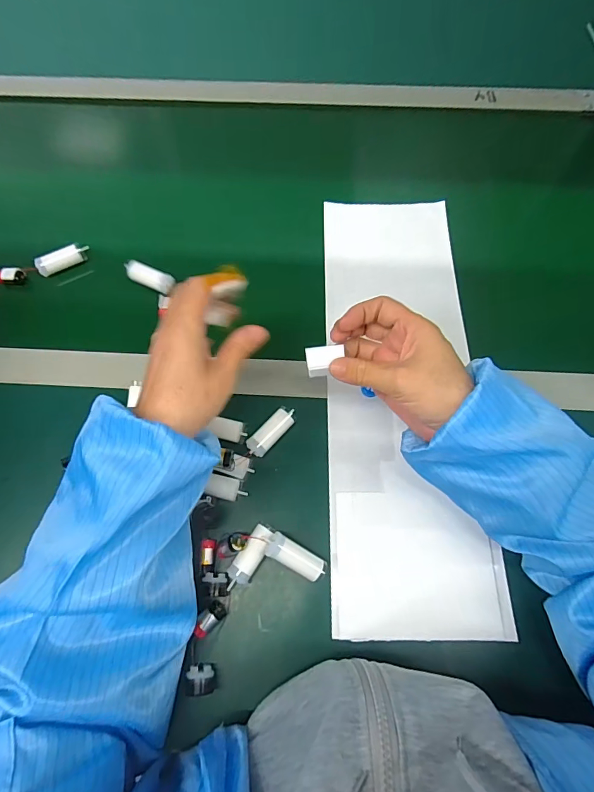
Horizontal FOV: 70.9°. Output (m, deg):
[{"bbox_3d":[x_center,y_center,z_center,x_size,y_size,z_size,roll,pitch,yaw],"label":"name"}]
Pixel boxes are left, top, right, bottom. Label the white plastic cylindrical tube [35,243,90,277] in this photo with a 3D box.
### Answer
[{"bbox_3d":[-0.273,-0.161,0.487,0.059,0.019,0.019,-29,71,-11],"label":"white plastic cylindrical tube"}]

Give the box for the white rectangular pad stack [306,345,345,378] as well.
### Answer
[{"bbox_3d":[0.021,-0.028,0.334,0.027,0.017,0.018,-4,68,-1],"label":"white rectangular pad stack"}]

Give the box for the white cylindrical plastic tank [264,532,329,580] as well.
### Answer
[{"bbox_3d":[0.001,0.137,0.351,0.056,0.016,0.020,33,71,-7],"label":"white cylindrical plastic tank"}]

